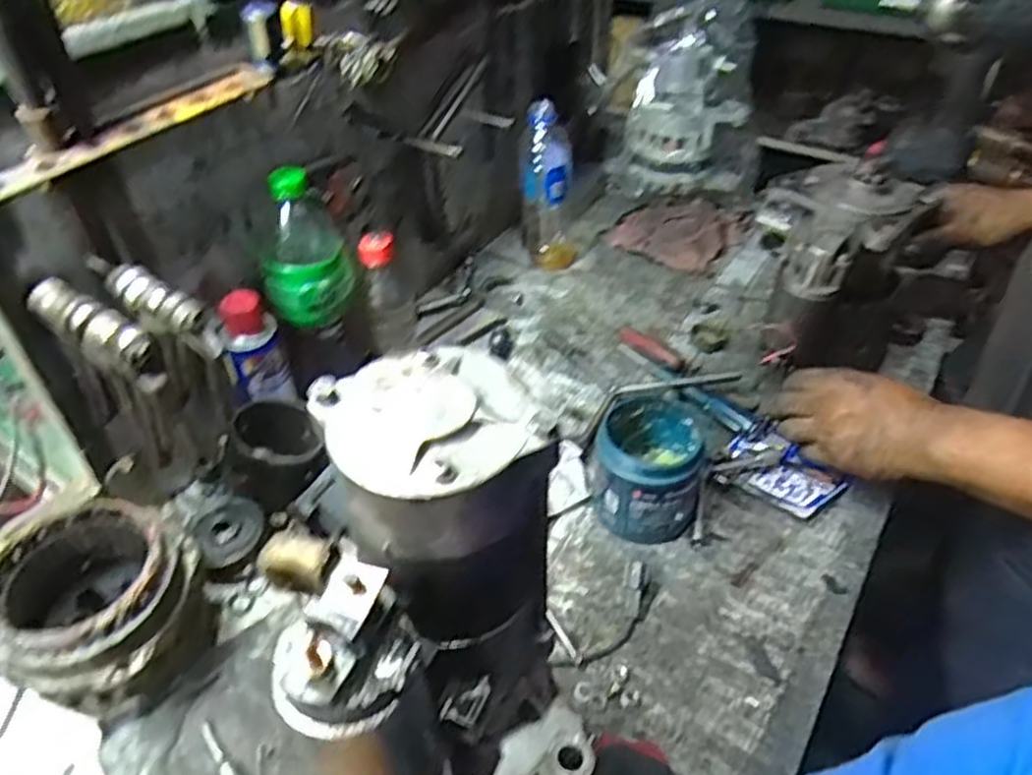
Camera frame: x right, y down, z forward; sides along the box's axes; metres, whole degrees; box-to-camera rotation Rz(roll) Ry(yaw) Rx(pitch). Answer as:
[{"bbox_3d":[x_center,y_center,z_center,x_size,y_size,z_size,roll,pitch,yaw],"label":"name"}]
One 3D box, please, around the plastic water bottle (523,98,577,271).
[{"bbox_3d":[0.043,-0.254,0.948,0.071,0.211,0.073,1,42,2],"label":"plastic water bottle"}]

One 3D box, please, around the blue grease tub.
[{"bbox_3d":[0.116,0.072,0.668,0.097,0.098,0.100,0,42,0],"label":"blue grease tub"}]

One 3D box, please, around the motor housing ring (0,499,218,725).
[{"bbox_3d":[-0.308,0.172,0.559,0.133,0.122,0.123,2,42,3],"label":"motor housing ring"}]

